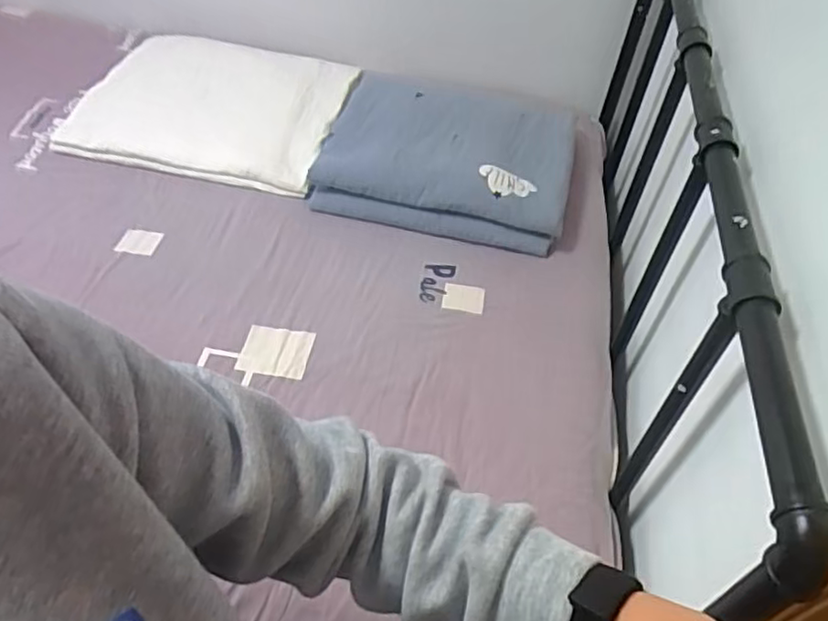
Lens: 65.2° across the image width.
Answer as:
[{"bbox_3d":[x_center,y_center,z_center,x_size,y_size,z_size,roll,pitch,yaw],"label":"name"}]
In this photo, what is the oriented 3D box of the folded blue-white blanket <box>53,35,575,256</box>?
[{"bbox_3d":[-0.221,-0.460,1.548,1.185,0.168,0.508,13,48,5],"label":"folded blue-white blanket"}]

